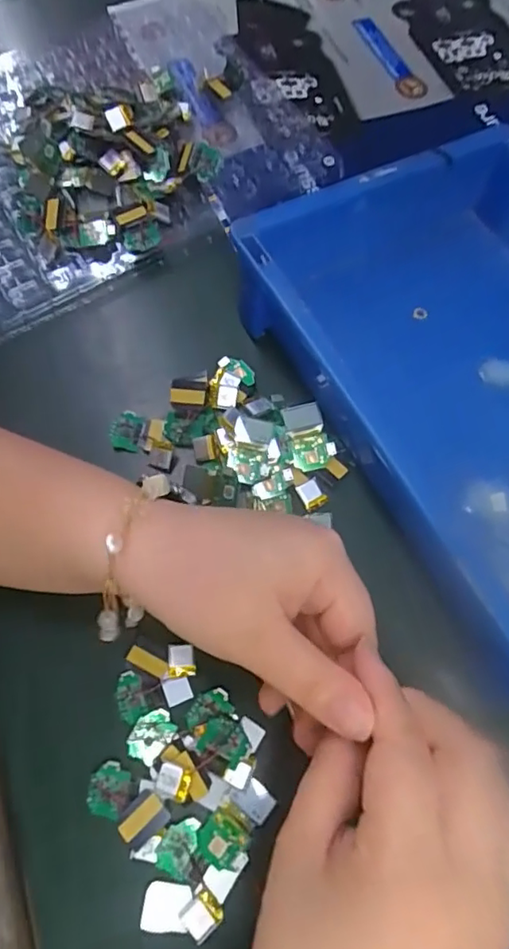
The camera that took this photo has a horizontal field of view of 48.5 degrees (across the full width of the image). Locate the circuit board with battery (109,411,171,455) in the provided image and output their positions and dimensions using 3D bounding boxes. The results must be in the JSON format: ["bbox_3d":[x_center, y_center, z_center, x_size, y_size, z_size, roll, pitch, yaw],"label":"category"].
[{"bbox_3d":[-0.069,-0.026,0.347,0.038,0.013,0.025,6,68,2],"label":"circuit board with battery"}]

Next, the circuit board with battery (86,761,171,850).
[{"bbox_3d":[-0.063,0.160,0.273,0.040,0.010,0.023,35,71,12],"label":"circuit board with battery"}]

